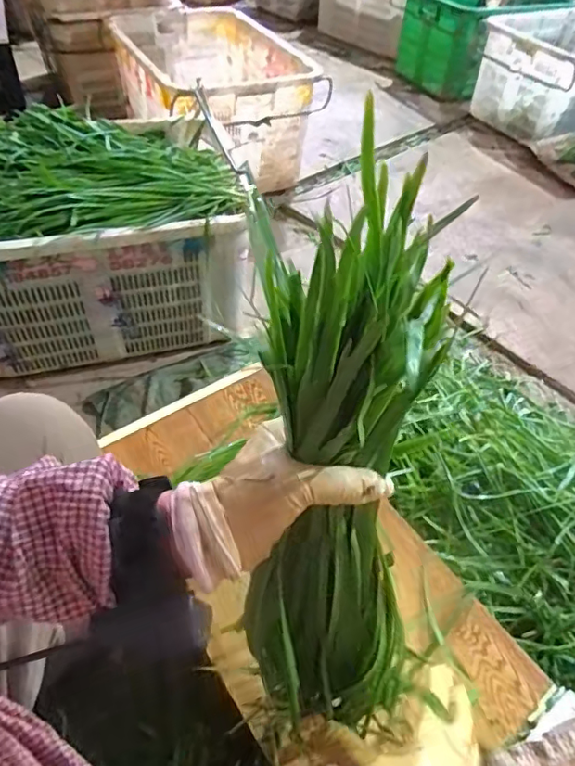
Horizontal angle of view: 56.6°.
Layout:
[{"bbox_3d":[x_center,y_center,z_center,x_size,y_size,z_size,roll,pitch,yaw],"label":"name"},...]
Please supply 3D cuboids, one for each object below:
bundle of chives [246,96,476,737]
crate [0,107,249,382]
[{"bbox_3d":[0.033,0.081,0.363,0.103,0.423,0.074,-2,25,-7],"label":"bundle of chives"},{"bbox_3d":[-0.440,-0.304,1.145,0.599,0.359,0.422,-12,50,-15],"label":"crate"}]

